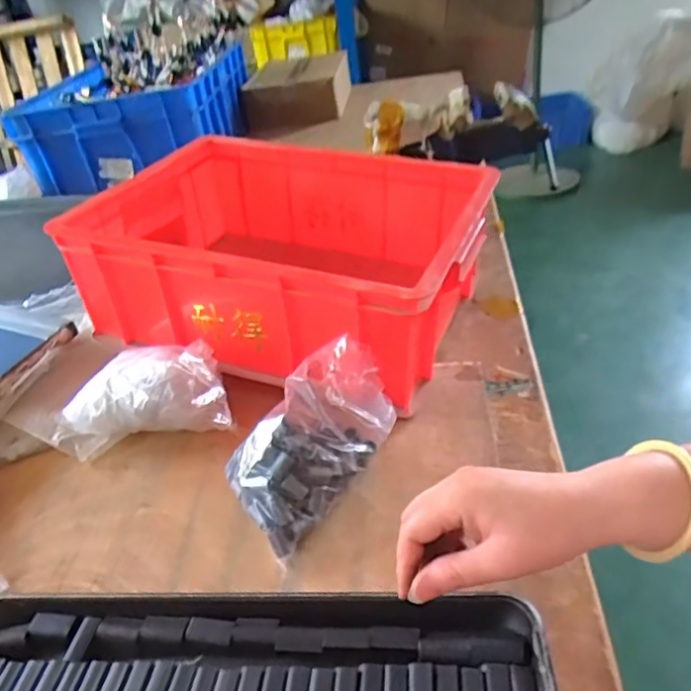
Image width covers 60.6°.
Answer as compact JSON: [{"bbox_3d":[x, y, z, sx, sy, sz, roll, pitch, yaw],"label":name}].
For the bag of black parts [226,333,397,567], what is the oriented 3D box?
[{"bbox_3d":[-0.034,0.068,0.473,0.135,0.106,0.090,-32,41,-31],"label":"bag of black parts"}]

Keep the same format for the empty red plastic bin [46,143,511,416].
[{"bbox_3d":[-0.057,-0.103,0.669,0.393,0.166,0.292,9,38,22],"label":"empty red plastic bin"}]

